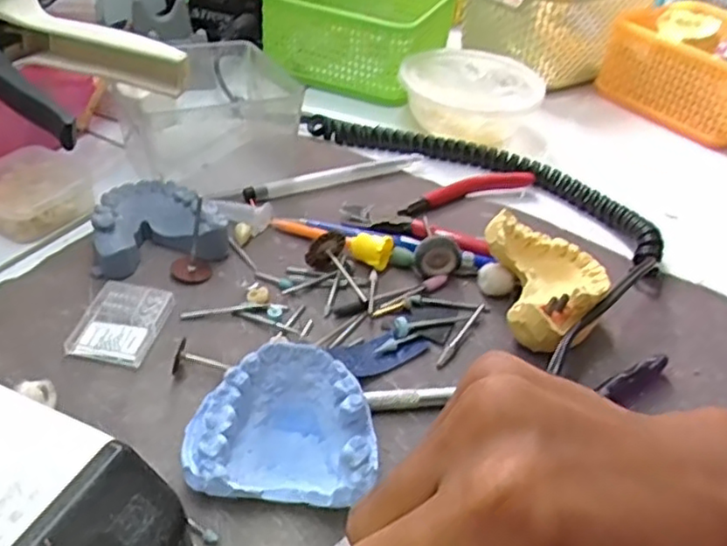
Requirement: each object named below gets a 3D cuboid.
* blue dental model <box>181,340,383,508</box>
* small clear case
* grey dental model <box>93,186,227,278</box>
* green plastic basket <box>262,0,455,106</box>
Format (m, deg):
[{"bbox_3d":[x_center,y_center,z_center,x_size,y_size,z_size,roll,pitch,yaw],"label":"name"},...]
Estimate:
[{"bbox_3d":[-0.029,0.059,0.256,0.069,0.037,0.050,6,39,-1],"label":"blue dental model"},{"bbox_3d":[-0.112,0.023,0.313,0.035,0.006,0.045,9,39,3],"label":"small clear case"},{"bbox_3d":[-0.109,-0.026,0.360,0.065,0.023,0.052,-9,42,-19],"label":"grey dental model"},{"bbox_3d":[-0.002,-0.206,0.571,0.128,0.059,0.134,18,40,14],"label":"green plastic basket"}]

